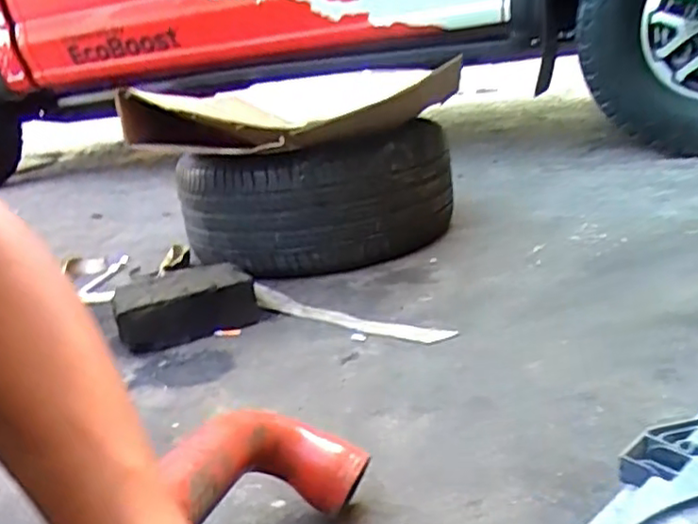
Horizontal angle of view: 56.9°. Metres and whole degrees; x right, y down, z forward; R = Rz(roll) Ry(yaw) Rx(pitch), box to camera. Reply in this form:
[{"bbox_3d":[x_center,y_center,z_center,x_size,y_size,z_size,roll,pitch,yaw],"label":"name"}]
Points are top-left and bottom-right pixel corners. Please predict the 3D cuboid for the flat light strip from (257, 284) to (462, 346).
[{"bbox_3d":[-0.028,0.094,1.192,0.481,0.014,0.052,10,25,44],"label":"flat light strip"}]

